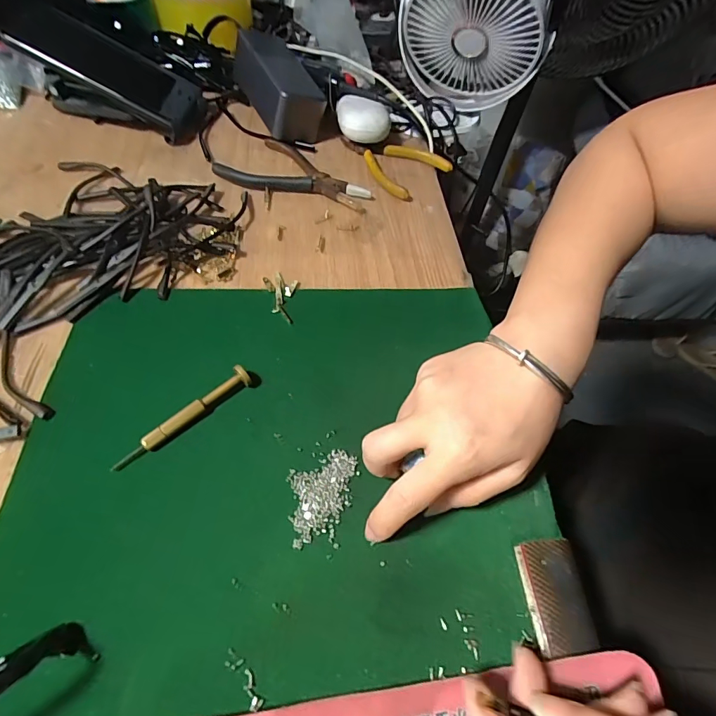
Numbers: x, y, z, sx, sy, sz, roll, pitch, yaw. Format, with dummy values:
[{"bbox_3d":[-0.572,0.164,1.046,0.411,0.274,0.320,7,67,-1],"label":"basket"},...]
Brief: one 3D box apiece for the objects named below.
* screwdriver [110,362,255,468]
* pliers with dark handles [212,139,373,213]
[{"bbox_3d":[-0.109,0.036,0.262,0.092,0.014,0.011,-34,65,-25],"label":"screwdriver"},{"bbox_3d":[-0.058,-0.187,0.422,0.151,0.014,0.077,17,56,6],"label":"pliers with dark handles"}]

